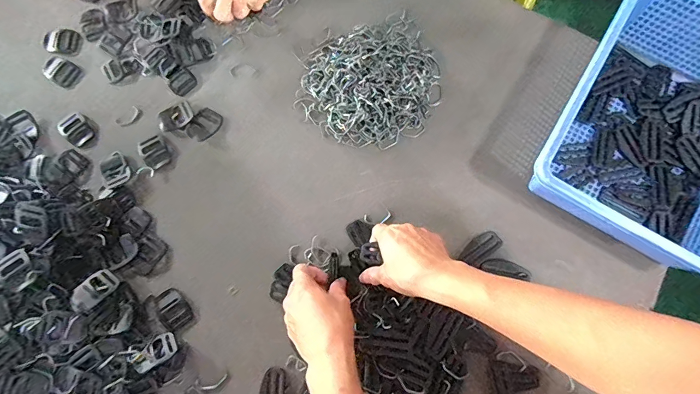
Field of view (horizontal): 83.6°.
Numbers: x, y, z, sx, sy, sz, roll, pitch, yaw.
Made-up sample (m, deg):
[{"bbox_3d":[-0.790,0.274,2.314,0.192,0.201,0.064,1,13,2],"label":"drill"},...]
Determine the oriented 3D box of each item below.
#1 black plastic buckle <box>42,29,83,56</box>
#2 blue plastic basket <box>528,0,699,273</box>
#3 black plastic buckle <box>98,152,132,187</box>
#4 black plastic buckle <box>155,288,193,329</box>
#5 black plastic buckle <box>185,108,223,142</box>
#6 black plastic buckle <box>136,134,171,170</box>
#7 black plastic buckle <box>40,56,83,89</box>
[{"bbox_3d":[-0.405,-0.218,0.551,0.053,0.004,0.038,5,78,2],"label":"black plastic buckle"},{"bbox_3d":[0.364,-0.075,0.454,0.236,0.103,0.295,31,80,8],"label":"blue plastic basket"},{"bbox_3d":[-0.304,-0.036,0.506,0.034,0.004,0.045,-31,79,-5],"label":"black plastic buckle"},{"bbox_3d":[-0.211,0.133,0.466,0.031,0.004,0.047,-39,79,-7],"label":"black plastic buckle"},{"bbox_3d":[-0.193,-0.096,0.518,0.037,0.004,0.045,35,80,8],"label":"black plastic buckle"},{"bbox_3d":[-0.256,-0.059,0.511,0.033,0.004,0.044,-31,79,-6],"label":"black plastic buckle"},{"bbox_3d":[-0.398,-0.174,0.540,0.056,0.005,0.035,33,80,8],"label":"black plastic buckle"}]

